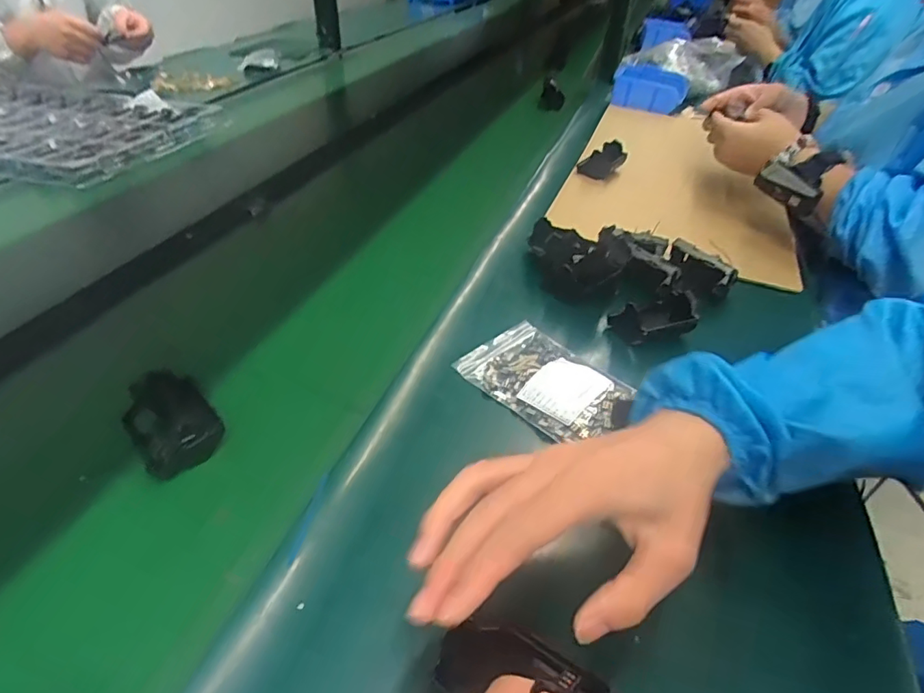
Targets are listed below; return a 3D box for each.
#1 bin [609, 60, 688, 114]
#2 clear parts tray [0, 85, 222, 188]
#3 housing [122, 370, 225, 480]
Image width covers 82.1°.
[{"bbox_3d":[0.380,-0.527,1.075,0.142,0.053,0.174,15,41,11],"label":"bin"},{"bbox_3d":[-0.665,-0.372,0.853,0.500,0.026,0.336,15,41,13],"label":"clear parts tray"},{"bbox_3d":[-0.210,0.053,0.384,0.052,0.037,0.068,-28,49,-32],"label":"housing"}]

